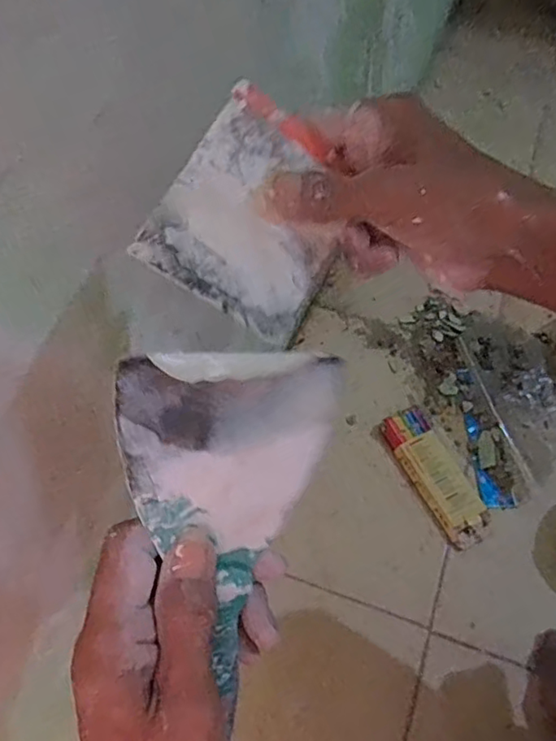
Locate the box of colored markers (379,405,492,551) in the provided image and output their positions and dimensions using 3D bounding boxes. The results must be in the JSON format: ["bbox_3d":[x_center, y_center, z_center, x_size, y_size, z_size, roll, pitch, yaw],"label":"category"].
[{"bbox_3d":[0.197,0.126,0.736,0.062,0.027,0.184,-23,58,-13],"label":"box of colored markers"}]

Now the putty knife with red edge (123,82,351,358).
[{"bbox_3d":[-0.007,-0.073,0.274,0.082,0.005,0.102,32,72,-14],"label":"putty knife with red edge"}]

